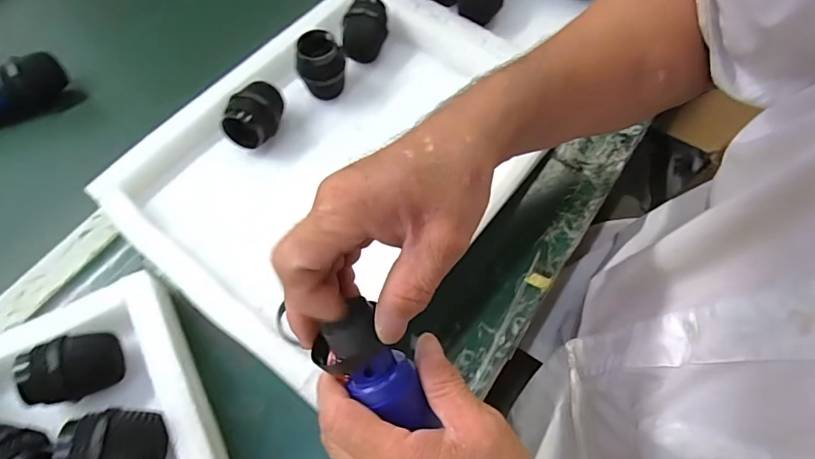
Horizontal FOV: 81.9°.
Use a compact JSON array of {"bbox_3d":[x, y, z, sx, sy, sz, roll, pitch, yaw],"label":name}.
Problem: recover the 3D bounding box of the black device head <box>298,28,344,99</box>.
[{"bbox_3d":[-0.082,-0.158,0.453,0.043,0.047,0.040,-7,63,-2],"label":"black device head"}]

